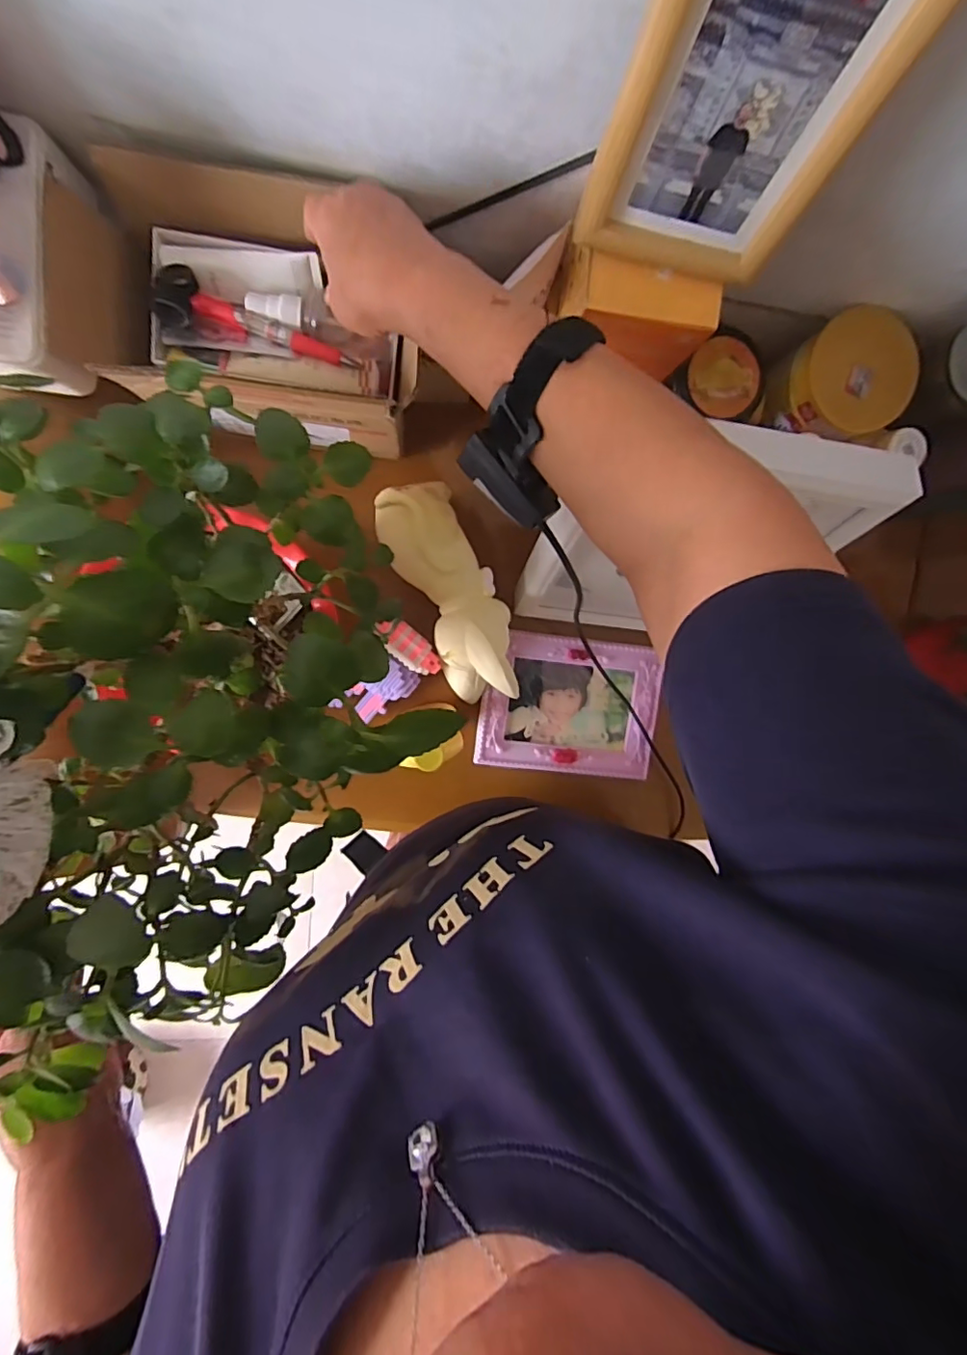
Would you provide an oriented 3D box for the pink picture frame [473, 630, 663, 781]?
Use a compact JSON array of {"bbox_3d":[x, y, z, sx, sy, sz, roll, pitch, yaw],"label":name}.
[{"bbox_3d":[0.104,0.034,0.625,0.206,0.019,0.153,7,96,-8],"label":"pink picture frame"}]

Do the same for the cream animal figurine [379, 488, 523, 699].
[{"bbox_3d":[-0.029,-0.083,0.553,0.082,0.088,0.217,-25,99,-4],"label":"cream animal figurine"}]

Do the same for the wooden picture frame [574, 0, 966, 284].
[{"bbox_3d":[0.126,-0.279,0.266,0.120,0.170,0.014,7,80,-10],"label":"wooden picture frame"}]

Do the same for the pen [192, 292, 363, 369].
[{"bbox_3d":[-0.155,-0.260,0.409,0.120,0.008,0.015,16,94,-8],"label":"pen"}]

